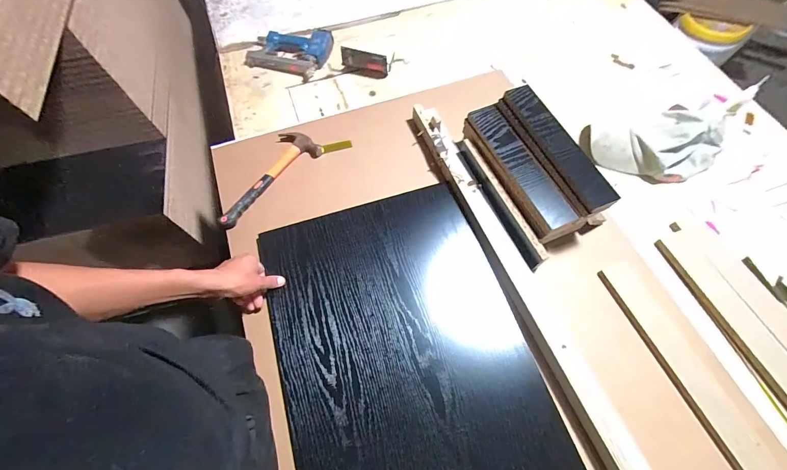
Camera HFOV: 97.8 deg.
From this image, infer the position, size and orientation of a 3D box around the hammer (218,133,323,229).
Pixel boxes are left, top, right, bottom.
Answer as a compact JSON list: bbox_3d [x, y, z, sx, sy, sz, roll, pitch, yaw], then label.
[{"bbox_3d":[-0.293,-0.135,0.758,0.112,0.035,0.268,40,70,17],"label":"hammer"}]

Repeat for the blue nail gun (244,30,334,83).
[{"bbox_3d":[-0.290,-0.516,0.945,0.239,0.059,0.139,19,65,8],"label":"blue nail gun"}]

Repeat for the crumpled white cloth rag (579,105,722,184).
[{"bbox_3d":[0.552,-0.198,0.707,0.259,0.092,0.155,-4,62,-2],"label":"crumpled white cloth rag"}]

